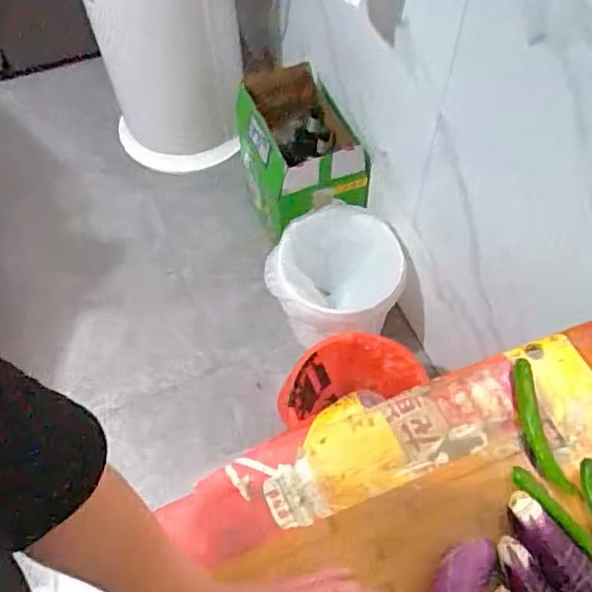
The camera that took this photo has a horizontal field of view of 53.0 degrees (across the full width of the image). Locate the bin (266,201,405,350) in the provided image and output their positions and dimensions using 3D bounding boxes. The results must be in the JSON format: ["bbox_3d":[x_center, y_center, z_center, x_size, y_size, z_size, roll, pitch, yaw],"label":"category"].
[{"bbox_3d":[0.087,-0.025,1.337,0.262,0.219,0.261,19,61,12],"label":"bin"}]

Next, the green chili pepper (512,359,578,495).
[{"bbox_3d":[0.250,0.134,0.615,0.028,0.018,0.141,-6,59,-2],"label":"green chili pepper"}]

